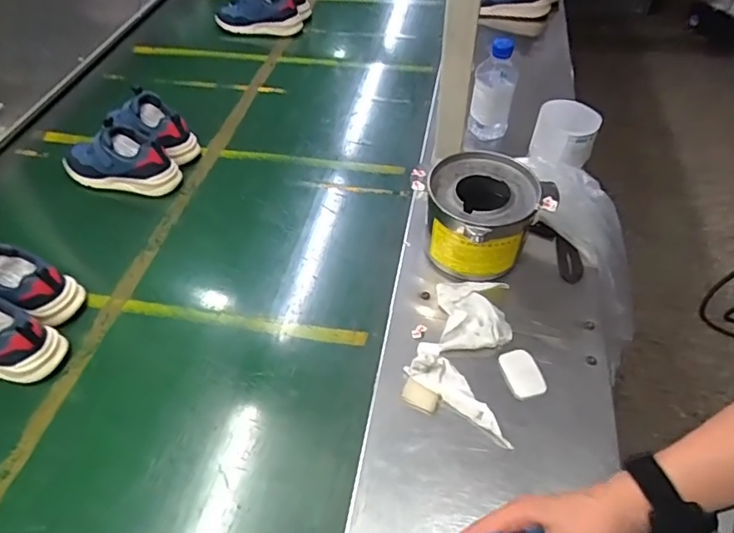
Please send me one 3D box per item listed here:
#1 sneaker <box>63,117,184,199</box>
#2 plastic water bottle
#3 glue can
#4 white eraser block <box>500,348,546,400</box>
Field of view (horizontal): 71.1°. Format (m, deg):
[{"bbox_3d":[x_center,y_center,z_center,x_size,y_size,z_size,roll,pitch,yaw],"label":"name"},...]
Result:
[{"bbox_3d":[-0.414,-0.180,0.846,0.203,0.106,0.070,6,50,8],"label":"sneaker"},{"bbox_3d":[0.215,-0.297,0.877,0.069,0.180,0.068,9,50,10],"label":"plastic water bottle"},{"bbox_3d":[0.148,-0.062,0.691,0.133,0.110,0.147,13,51,11],"label":"glue can"},{"bbox_3d":[0.183,0.124,0.604,0.039,0.006,0.062,-10,50,-6],"label":"white eraser block"}]

